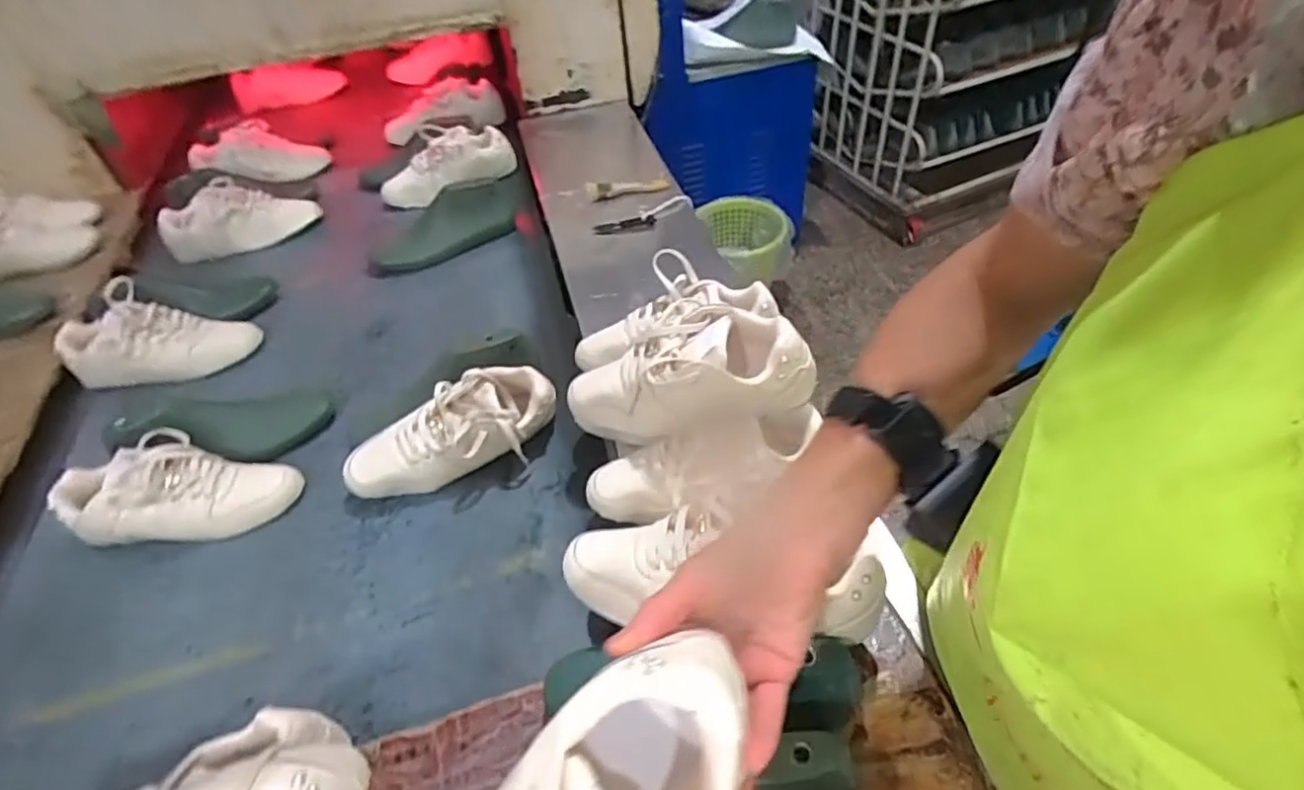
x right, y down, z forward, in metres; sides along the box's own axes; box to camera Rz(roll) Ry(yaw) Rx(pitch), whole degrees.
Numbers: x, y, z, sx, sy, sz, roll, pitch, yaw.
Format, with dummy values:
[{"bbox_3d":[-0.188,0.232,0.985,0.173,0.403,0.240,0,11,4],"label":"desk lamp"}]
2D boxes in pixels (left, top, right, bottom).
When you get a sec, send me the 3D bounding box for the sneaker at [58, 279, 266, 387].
[{"bbox_3d":[-0.723,-0.092,0.966,0.242,0.115,0.099,-5,45,-16],"label":"sneaker"}]

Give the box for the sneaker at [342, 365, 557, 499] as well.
[{"bbox_3d":[-0.234,0.051,0.770,0.245,0.107,0.093,-27,51,-17],"label":"sneaker"}]

